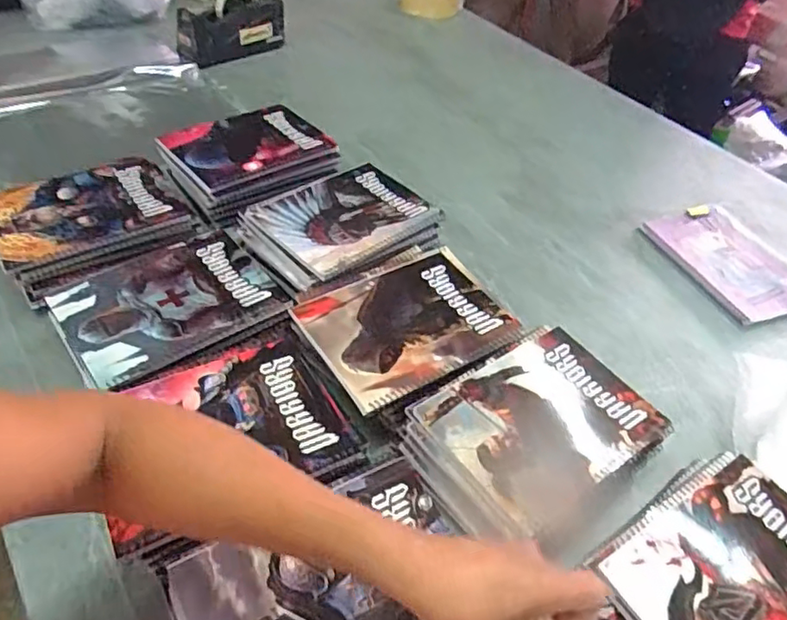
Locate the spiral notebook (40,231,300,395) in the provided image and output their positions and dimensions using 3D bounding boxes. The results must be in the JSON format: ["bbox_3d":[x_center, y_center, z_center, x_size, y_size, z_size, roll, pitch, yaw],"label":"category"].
[{"bbox_3d":[-0.230,-0.010,0.626,0.202,0.008,0.154,-26,54,-28],"label":"spiral notebook"}]

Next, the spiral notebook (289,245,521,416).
[{"bbox_3d":[0.018,0.008,0.638,0.212,0.006,0.148,-24,53,-27],"label":"spiral notebook"}]

